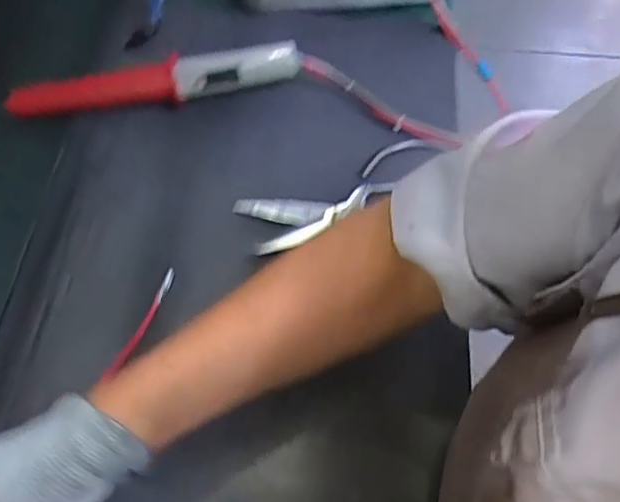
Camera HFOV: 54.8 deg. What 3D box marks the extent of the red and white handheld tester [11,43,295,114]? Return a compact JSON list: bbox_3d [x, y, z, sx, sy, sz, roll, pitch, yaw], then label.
[{"bbox_3d":[-0.136,-0.148,0.536,0.251,0.035,0.031,-9,60,-6],"label":"red and white handheld tester"}]

